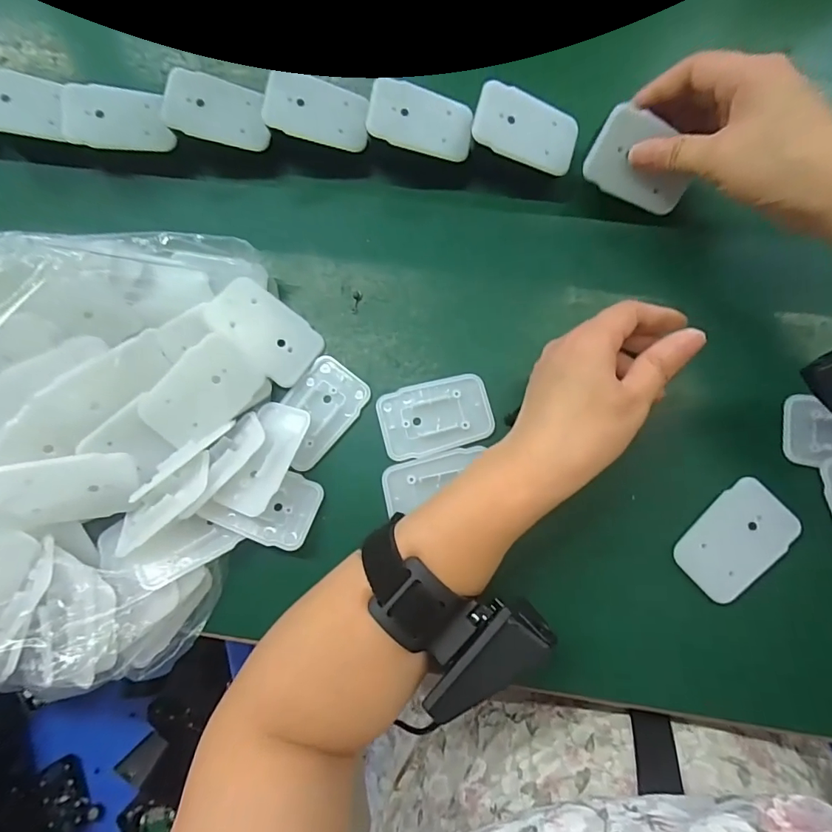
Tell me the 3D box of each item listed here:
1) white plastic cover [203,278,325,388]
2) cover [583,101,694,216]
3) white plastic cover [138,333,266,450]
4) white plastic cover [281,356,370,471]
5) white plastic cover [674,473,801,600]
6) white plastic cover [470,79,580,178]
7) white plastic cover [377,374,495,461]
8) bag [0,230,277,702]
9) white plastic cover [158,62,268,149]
[{"bbox_3d":[-0.093,-0.053,0.303,0.067,0.004,0.043,44,70,-18],"label":"white plastic cover"},{"bbox_3d":[0.141,-0.156,0.298,0.067,0.008,0.045,16,117,-14],"label":"cover"},{"bbox_3d":[-0.128,-0.014,0.291,0.043,0.004,0.066,45,80,-17],"label":"white plastic cover"},{"bbox_3d":[-0.063,-0.002,0.308,0.043,0.005,0.068,36,84,7],"label":"white plastic cover"},{"bbox_3d":[0.188,0.073,0.283,0.069,0.004,0.043,-44,82,-5],"label":"white plastic cover"},{"bbox_3d":[0.070,-0.183,0.308,0.068,0.004,0.043,15,89,-11],"label":"white plastic cover"},{"bbox_3d":[0.012,0.000,0.306,0.069,0.004,0.044,-16,81,-1],"label":"white plastic cover"},{"bbox_3d":[-0.245,0.019,0.275,0.317,0.075,0.261,2,81,2],"label":"bag"},{"bbox_3d":[-0.129,-0.201,0.318,0.064,0.004,0.041,7,89,-16],"label":"white plastic cover"}]

